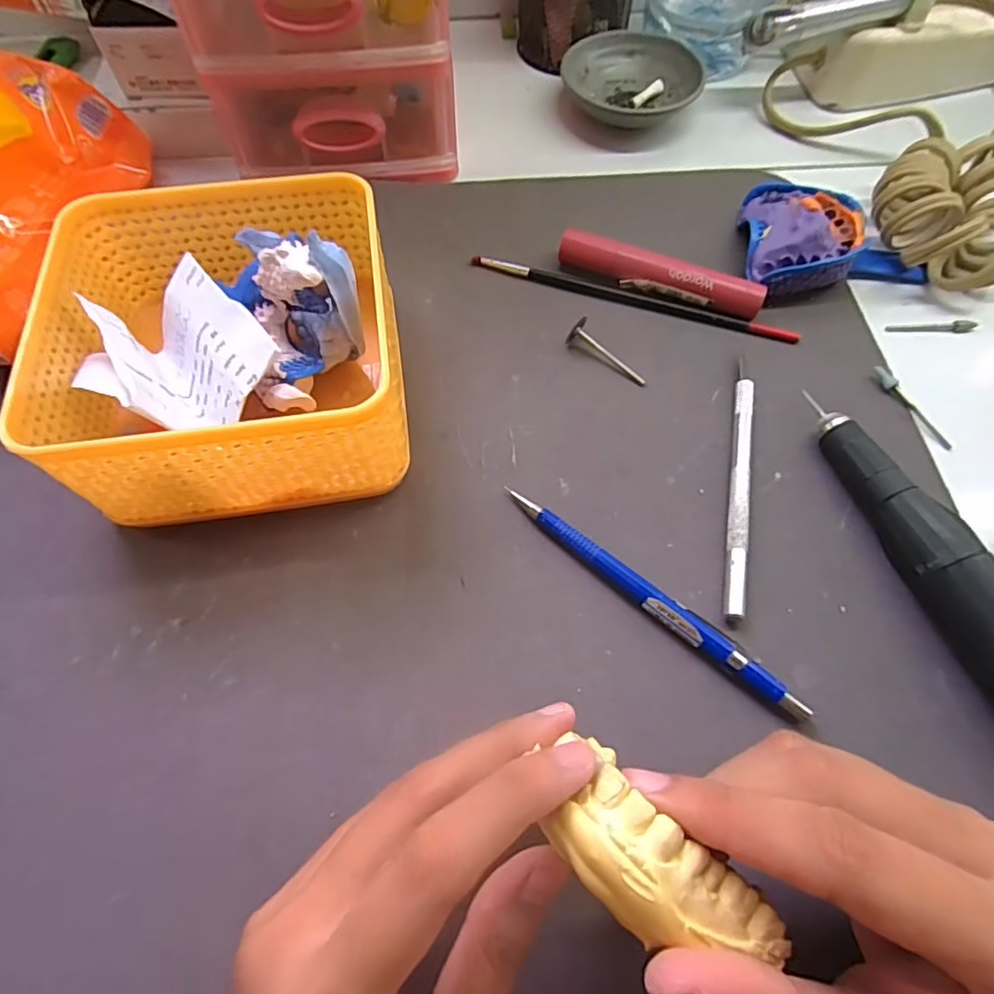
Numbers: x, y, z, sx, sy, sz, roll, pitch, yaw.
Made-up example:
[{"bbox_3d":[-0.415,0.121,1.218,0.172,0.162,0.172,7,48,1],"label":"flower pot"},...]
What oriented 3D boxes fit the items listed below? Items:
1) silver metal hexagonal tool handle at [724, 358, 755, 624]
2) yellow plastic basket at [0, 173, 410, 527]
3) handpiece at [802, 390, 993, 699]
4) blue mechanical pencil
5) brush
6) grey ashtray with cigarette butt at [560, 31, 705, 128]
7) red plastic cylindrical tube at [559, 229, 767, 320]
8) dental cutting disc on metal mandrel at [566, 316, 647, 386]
[{"bbox_3d":[0.106,-0.008,0.249,0.008,0.008,0.127,12,64,6],"label":"silver metal hexagonal tool handle"},{"bbox_3d":[-0.110,-0.065,0.245,0.132,0.066,0.134,-10,63,-5],"label":"yellow plastic basket"},{"bbox_3d":[0.173,0.036,0.215,0.023,0.030,0.173,-20,65,-10],"label":"handpiece"},{"bbox_3d":[0.059,0.039,0.225,0.133,0.009,0.009,37,69,17],"label":"blue mechanical pencil"},{"bbox_3d":[0.069,-0.105,0.299,0.170,0.006,0.009,17,64,9],"label":"brush"},{"bbox_3d":[0.089,-0.270,0.369,0.073,0.031,0.067,36,68,17],"label":"grey ashtray with cigarette butt"},{"bbox_3d":[0.083,-0.114,0.296,0.104,0.019,0.014,21,65,11],"label":"red plastic cylindrical tube"},{"bbox_3d":[0.056,-0.071,0.279,0.044,0.013,0.011,33,68,16],"label":"dental cutting disc on metal mandrel"}]

